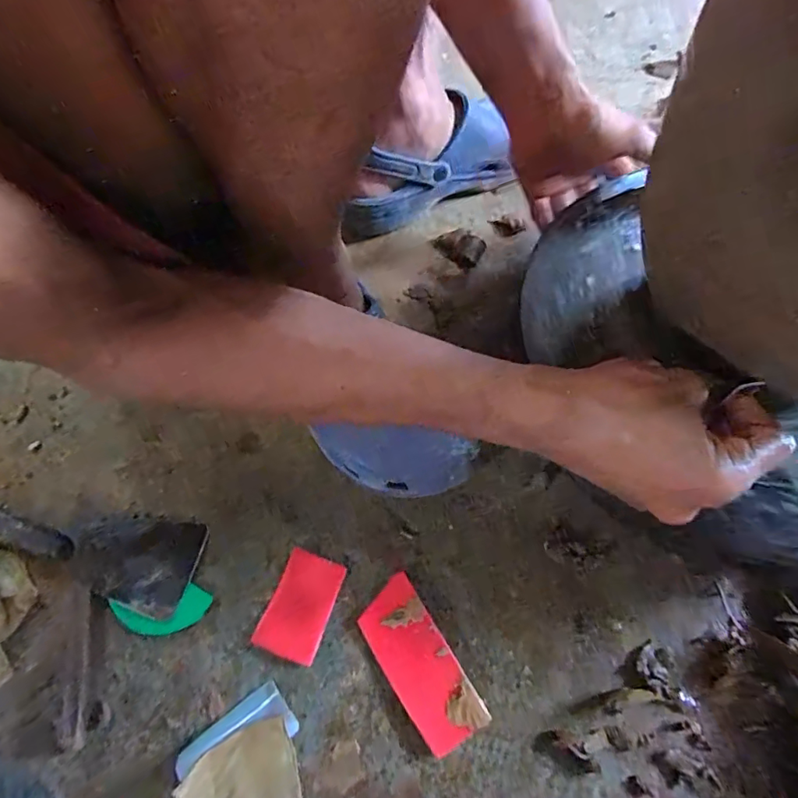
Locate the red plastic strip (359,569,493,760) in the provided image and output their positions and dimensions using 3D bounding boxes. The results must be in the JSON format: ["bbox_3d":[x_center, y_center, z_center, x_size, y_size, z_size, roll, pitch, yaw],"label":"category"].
[{"bbox_3d":[0.013,0.187,0.370,0.047,0.006,0.111,-30,65,-11],"label":"red plastic strip"}]

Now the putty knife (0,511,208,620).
[{"bbox_3d":[-0.257,0.118,0.408,0.190,0.021,0.068,8,64,6],"label":"putty knife"}]

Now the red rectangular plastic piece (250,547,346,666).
[{"bbox_3d":[-0.074,0.154,0.392,0.047,0.004,0.072,18,66,11],"label":"red rectangular plastic piece"}]

